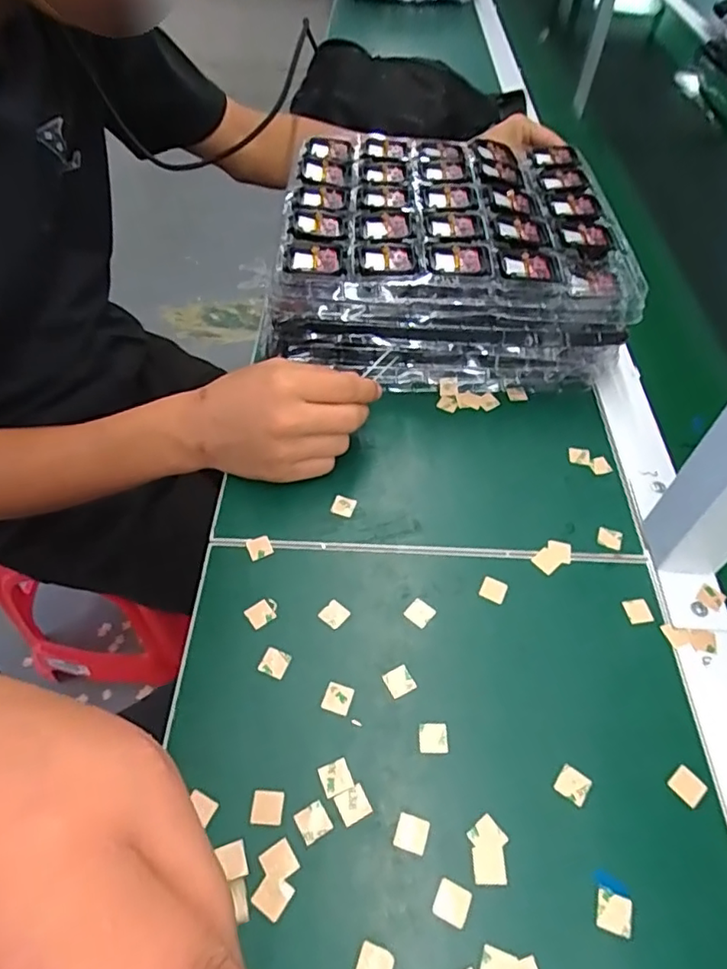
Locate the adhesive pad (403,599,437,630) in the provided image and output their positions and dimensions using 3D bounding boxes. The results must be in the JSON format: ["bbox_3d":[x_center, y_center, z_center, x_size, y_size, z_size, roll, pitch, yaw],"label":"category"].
[{"bbox_3d":[0.036,0.082,0.372,0.016,0.004,0.015,35,58,22],"label":"adhesive pad"}]

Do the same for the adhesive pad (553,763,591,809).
[{"bbox_3d":[0.112,0.160,0.312,0.016,0.004,0.016,33,58,21],"label":"adhesive pad"}]

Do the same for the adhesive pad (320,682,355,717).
[{"bbox_3d":[-0.015,0.124,0.339,0.016,0.004,0.016,18,56,8],"label":"adhesive pad"}]

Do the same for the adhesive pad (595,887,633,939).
[{"bbox_3d":[0.120,0.203,0.278,0.016,0.004,0.016,18,53,11],"label":"adhesive pad"}]

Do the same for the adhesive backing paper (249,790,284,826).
[{"bbox_3d":[-0.050,0.167,0.303,0.016,0.004,0.016,4,53,0],"label":"adhesive backing paper"}]

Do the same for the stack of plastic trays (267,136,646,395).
[{"bbox_3d":[0.071,-0.207,0.538,0.278,0.101,0.257,1,52,-2],"label":"stack of plastic trays"}]

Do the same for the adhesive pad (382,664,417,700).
[{"bbox_3d":[0.021,0.116,0.344,0.016,0.004,0.015,-20,55,-17],"label":"adhesive pad"}]

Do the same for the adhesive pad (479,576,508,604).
[{"bbox_3d":[0.085,0.068,0.383,0.016,0.004,0.017,19,54,12],"label":"adhesive pad"}]

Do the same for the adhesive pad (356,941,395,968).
[{"bbox_3d":[0.005,0.217,0.263,0.016,0.004,0.016,21,54,13],"label":"adhesive pad"}]

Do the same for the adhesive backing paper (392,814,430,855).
[{"bbox_3d":[0.024,0.177,0.297,0.016,0.004,0.016,17,53,11],"label":"adhesive backing paper"}]

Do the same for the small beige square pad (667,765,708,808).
[{"bbox_3d":[0.173,0.161,0.313,0.015,0.004,0.016,-34,60,-25],"label":"small beige square pad"}]

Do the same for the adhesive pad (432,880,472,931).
[{"bbox_3d":[0.042,0.199,0.279,0.016,0.004,0.016,21,54,14],"label":"adhesive pad"}]

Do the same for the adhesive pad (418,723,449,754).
[{"bbox_3d":[0.039,0.141,0.325,0.016,0.004,0.015,1,52,-2],"label":"adhesive pad"}]

